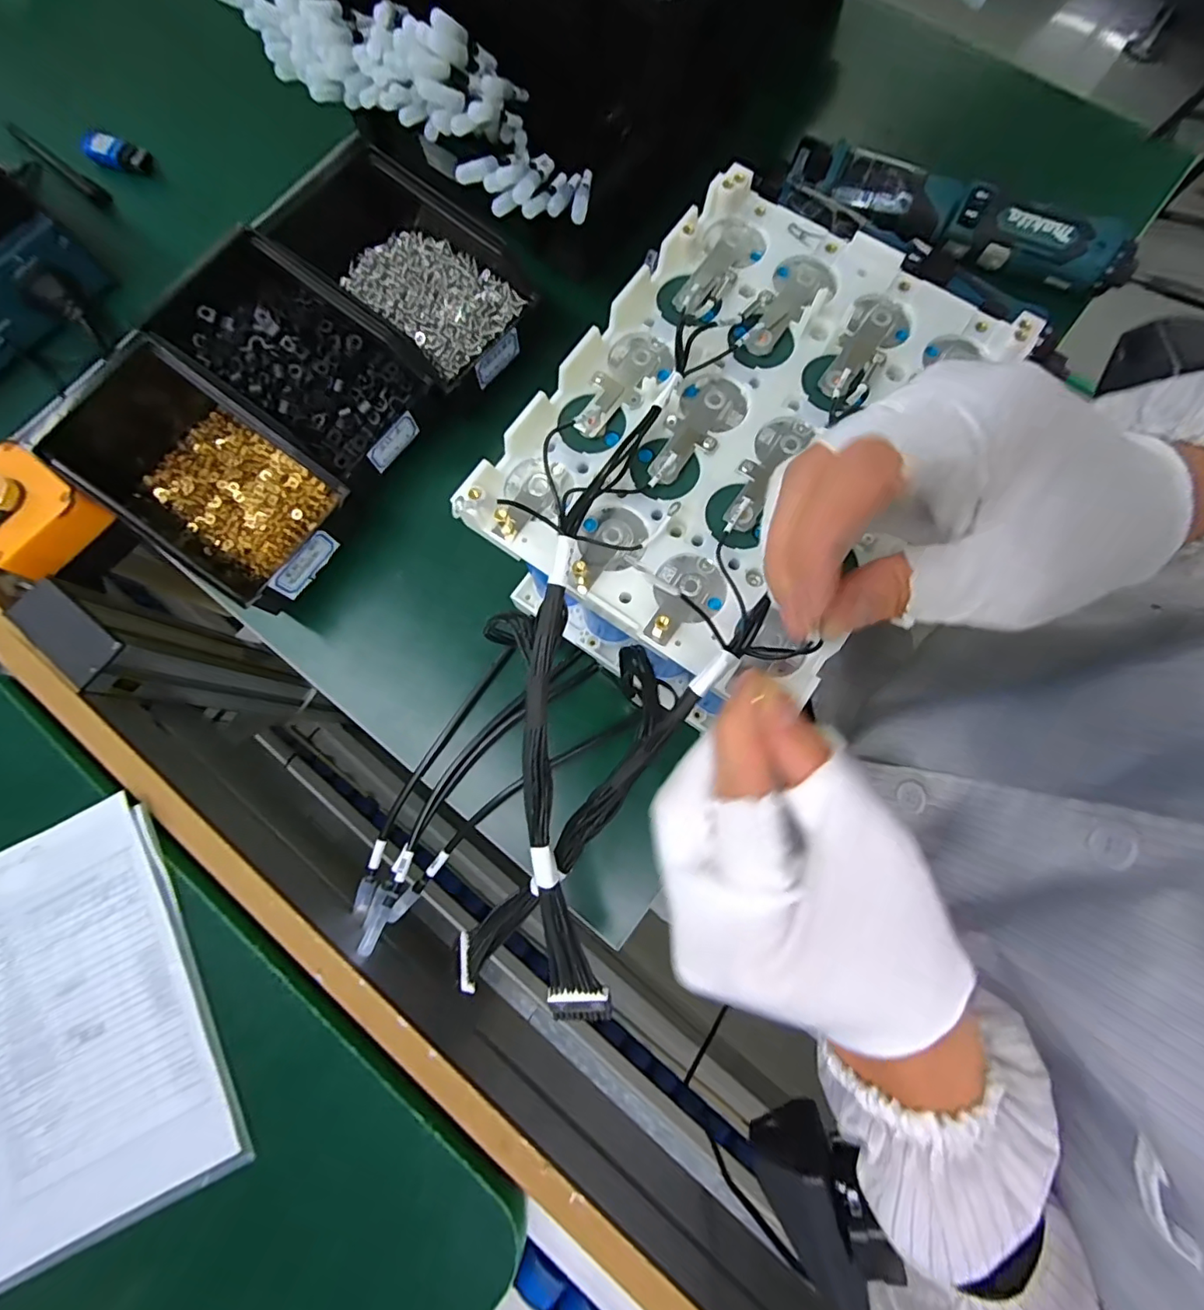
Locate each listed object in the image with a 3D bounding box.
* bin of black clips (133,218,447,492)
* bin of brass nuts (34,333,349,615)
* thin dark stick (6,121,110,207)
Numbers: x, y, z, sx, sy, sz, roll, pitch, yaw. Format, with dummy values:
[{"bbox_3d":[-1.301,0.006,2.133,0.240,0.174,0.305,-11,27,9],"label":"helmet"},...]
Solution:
[{"bbox_3d":[-0.213,-0.204,0.386,0.181,0.060,0.102,36,81,8],"label":"bin of black clips"},{"bbox_3d":[-0.279,-0.127,0.371,0.206,0.058,0.103,36,81,8],"label":"bin of brass nuts"},{"bbox_3d":[-0.476,-0.431,0.474,0.130,0.013,0.016,40,82,9],"label":"thin dark stick"}]

